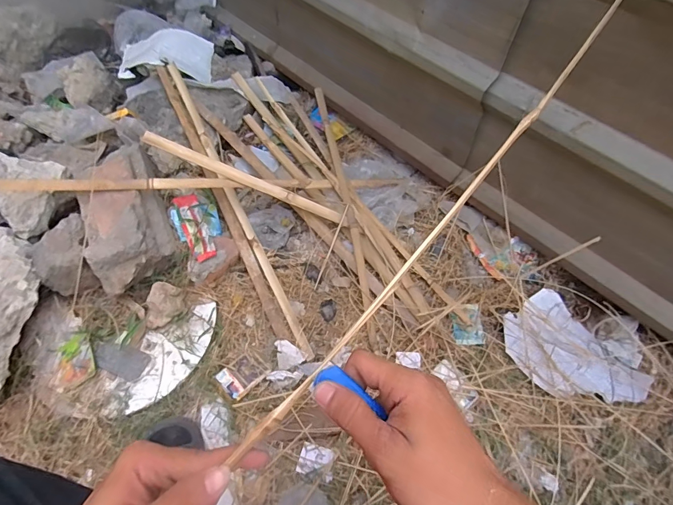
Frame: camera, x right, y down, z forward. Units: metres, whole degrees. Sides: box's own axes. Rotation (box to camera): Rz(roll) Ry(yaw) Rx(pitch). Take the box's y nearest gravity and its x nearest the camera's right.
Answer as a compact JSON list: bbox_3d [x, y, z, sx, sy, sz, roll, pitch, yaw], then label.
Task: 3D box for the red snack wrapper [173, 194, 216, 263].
[{"bbox_3d":[-0.340,-0.059,0.944,0.055,0.019,0.206,-22,61,-15],"label":"red snack wrapper"}]

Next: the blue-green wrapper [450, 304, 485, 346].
[{"bbox_3d":[0.295,0.162,0.884,0.066,0.009,0.092,0,58,-2],"label":"blue-green wrapper"}]

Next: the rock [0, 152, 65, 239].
[{"bbox_3d":[-0.706,-0.128,0.863,0.164,0.089,0.154,14,59,6],"label":"rock"}]

